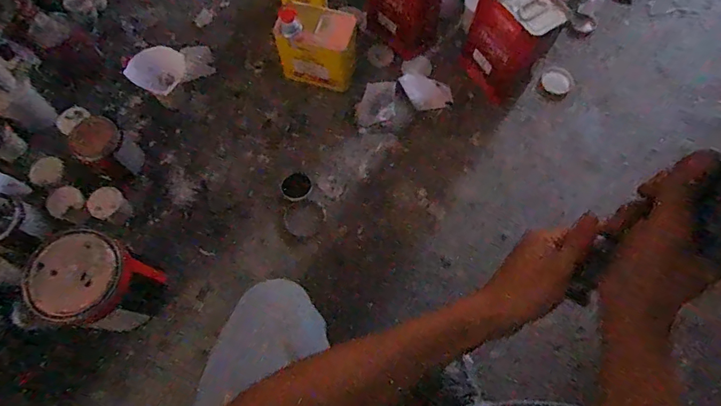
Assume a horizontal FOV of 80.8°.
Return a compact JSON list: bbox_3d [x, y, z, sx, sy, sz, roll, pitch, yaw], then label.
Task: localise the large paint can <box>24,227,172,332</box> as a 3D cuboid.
[{"bbox_3d":[-0.457,0.143,0.753,0.151,0.170,0.149,0,68,0],"label":"large paint can"}]

